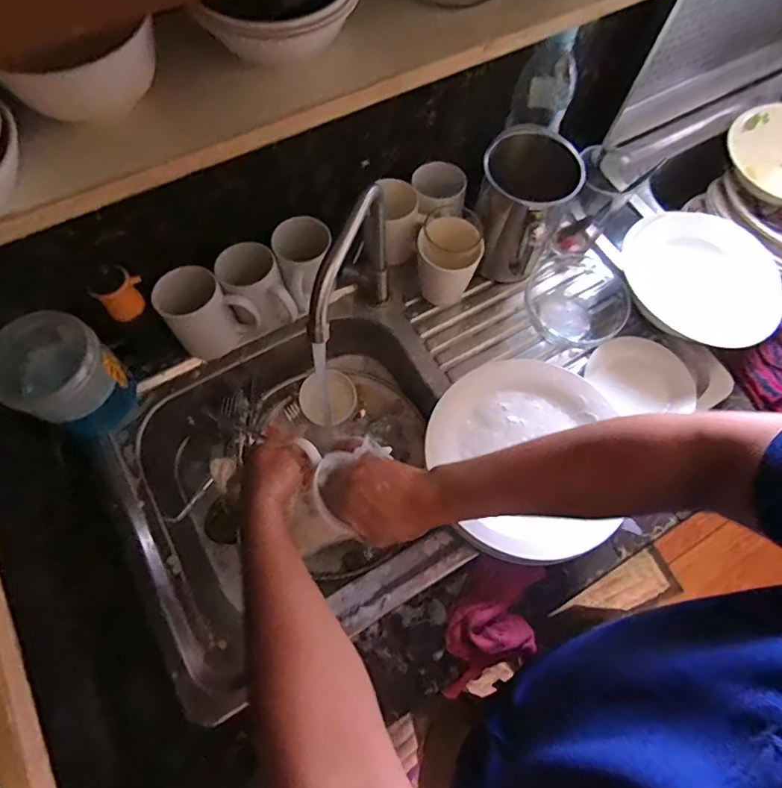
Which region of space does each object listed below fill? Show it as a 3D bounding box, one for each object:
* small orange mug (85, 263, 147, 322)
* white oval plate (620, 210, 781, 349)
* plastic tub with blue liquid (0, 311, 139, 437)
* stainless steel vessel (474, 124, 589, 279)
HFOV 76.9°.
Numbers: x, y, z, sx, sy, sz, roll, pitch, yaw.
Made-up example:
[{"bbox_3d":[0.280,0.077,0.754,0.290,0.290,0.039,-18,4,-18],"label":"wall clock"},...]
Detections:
[{"bbox_3d":[-0.320,-0.120,0.582,0.050,0.053,0.036,-42,75,-17],"label":"small orange mug"},{"bbox_3d":[0.466,-0.170,0.739,0.256,0.159,0.014,33,51,-5],"label":"white oval plate"},{"bbox_3d":[-0.370,-0.015,0.571,0.086,0.151,0.107,35,71,11],"label":"plastic tub with blue liquid"},{"bbox_3d":[0.167,-0.250,0.664,0.113,0.162,0.130,33,71,11],"label":"stainless steel vessel"}]

